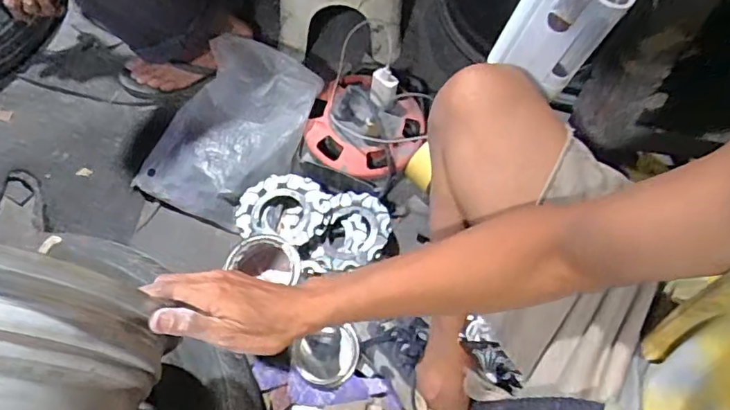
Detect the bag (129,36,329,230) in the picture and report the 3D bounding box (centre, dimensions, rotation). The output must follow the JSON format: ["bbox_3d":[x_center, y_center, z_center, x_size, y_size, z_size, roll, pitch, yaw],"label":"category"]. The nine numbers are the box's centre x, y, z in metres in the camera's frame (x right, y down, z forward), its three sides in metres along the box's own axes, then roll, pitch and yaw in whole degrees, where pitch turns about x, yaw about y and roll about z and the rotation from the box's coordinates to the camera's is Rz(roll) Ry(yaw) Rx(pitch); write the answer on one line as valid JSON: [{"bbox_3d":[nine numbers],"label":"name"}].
[{"bbox_3d":[-0.223,-0.119,0.869,0.212,0.046,0.300,27,89,9],"label":"bag"}]

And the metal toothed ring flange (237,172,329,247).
[{"bbox_3d":[-0.131,0.007,0.863,0.139,0.033,0.117,16,63,6],"label":"metal toothed ring flange"}]

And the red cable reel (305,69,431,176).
[{"bbox_3d":[0.005,-0.140,0.865,0.176,0.116,0.172,1,63,-2],"label":"red cable reel"}]

